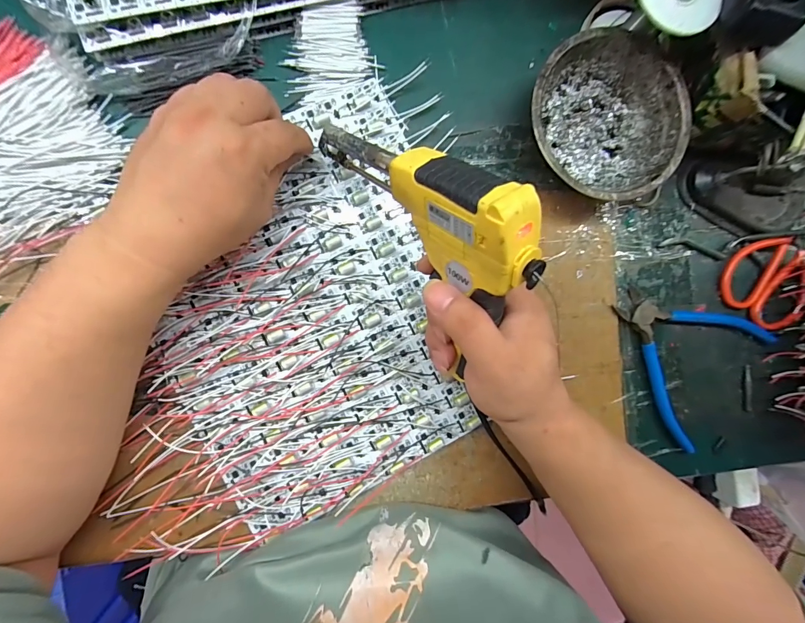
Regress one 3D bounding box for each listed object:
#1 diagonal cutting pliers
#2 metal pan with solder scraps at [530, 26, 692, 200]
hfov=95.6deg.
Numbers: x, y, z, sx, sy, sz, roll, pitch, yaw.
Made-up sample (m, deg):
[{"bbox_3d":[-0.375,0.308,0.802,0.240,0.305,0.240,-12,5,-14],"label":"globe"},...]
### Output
[{"bbox_3d":[0.243,0.030,0.321,0.129,0.014,0.126,43,86,-5],"label":"diagonal cutting pliers"},{"bbox_3d":[0.159,-0.151,0.298,0.123,0.039,0.122,0,90,-7],"label":"metal pan with solder scraps"}]

